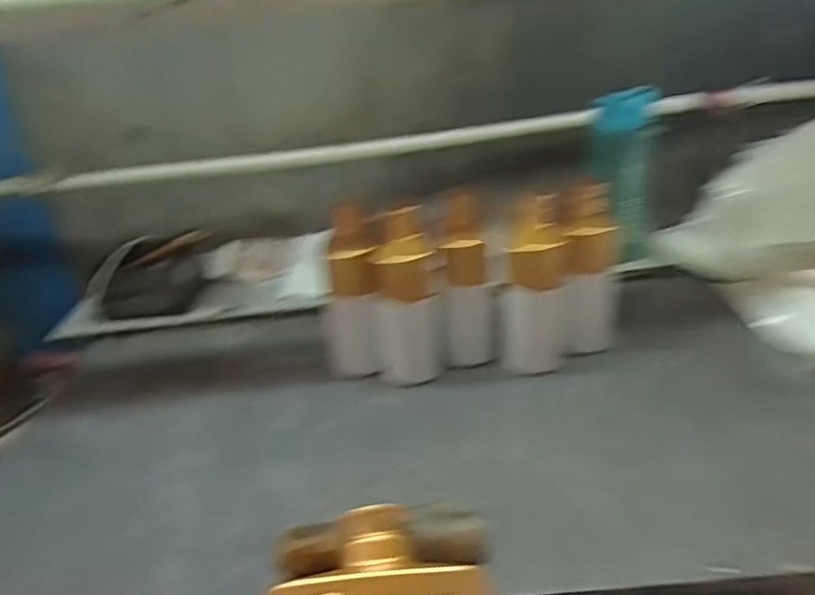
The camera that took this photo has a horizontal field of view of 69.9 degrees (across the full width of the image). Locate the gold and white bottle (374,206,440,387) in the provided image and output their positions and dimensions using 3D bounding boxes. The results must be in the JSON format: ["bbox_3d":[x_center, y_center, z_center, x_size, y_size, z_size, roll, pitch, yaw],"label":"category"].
[{"bbox_3d":[-0.001,0.002,0.576,0.057,0.158,0.058,-5,28,1],"label":"gold and white bottle"}]

